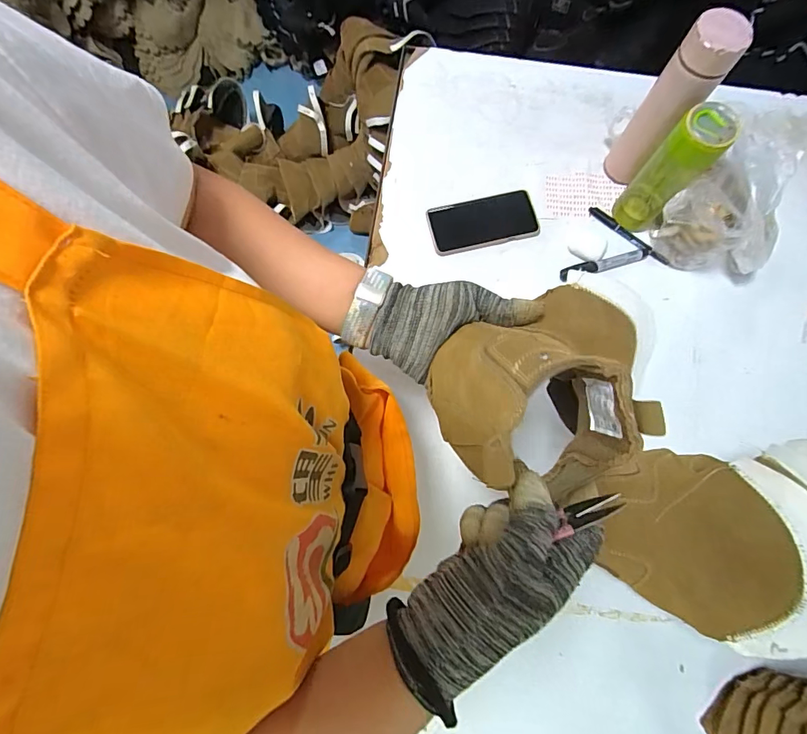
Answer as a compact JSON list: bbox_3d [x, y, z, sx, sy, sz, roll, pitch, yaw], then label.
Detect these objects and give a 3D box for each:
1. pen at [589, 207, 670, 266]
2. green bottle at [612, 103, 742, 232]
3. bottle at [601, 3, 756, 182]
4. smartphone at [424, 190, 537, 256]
[{"bbox_3d":[0.343,-0.200,0.681,0.140,0.005,0.013,42,79,9],"label":"pen"},{"bbox_3d":[0.354,-0.256,0.600,0.065,0.186,0.053,37,78,8],"label":"green bottle"},{"bbox_3d":[0.345,-0.336,0.601,0.061,0.236,0.055,36,78,7],"label":"bottle"},{"bbox_3d":[0.120,-0.221,0.678,0.163,0.015,0.085,-14,77,-4],"label":"smartphone"}]

